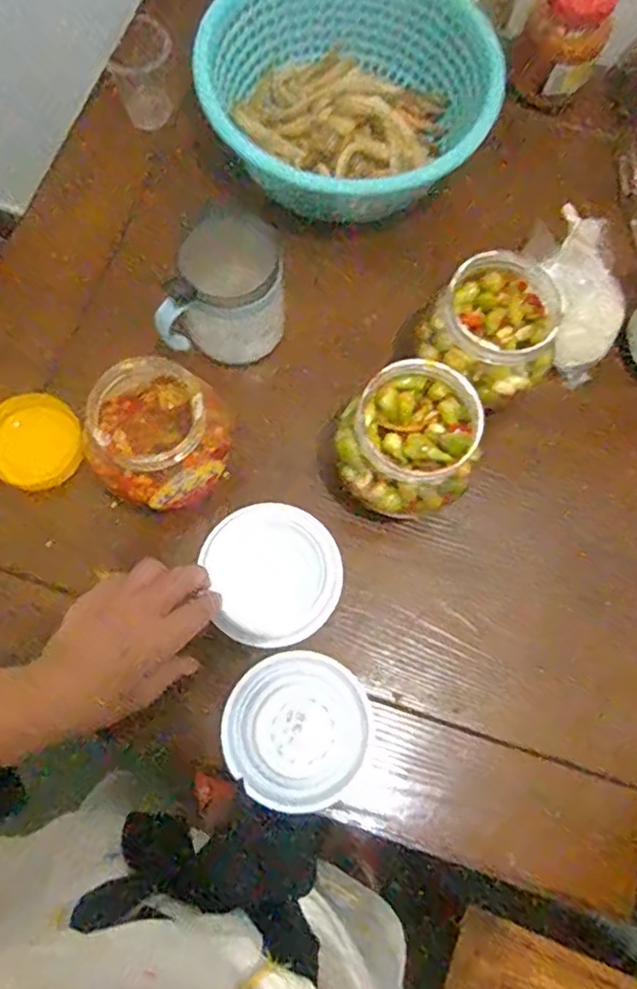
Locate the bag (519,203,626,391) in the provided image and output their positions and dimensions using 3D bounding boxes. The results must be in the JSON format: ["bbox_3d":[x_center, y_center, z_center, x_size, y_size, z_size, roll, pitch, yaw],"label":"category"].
[{"bbox_3d":[0.224,-0.171,0.577,0.093,0.090,0.096,27,74,6],"label":"bag"}]

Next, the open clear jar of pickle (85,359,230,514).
[{"bbox_3d":[-0.113,-0.040,0.481,0.093,0.108,0.088,1,73,-2],"label":"open clear jar of pickle"}]

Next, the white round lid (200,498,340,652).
[{"bbox_3d":[-0.039,0.063,0.504,0.093,0.019,0.104,-8,74,-4],"label":"white round lid"}]

